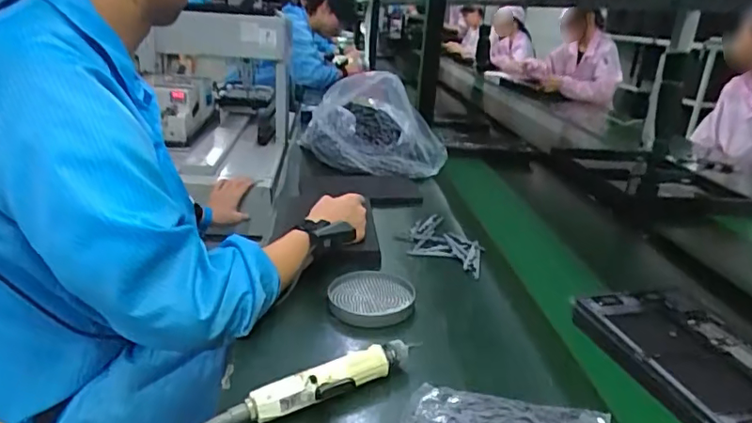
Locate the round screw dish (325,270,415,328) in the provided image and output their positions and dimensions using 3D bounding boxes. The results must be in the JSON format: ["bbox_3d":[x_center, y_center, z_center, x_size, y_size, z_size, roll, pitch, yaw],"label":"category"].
[{"bbox_3d":[-0.007,0.115,0.720,0.110,0.023,0.124,2,22,-5],"label":"round screw dish"}]

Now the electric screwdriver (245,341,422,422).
[{"bbox_3d":[-0.037,0.173,0.549,0.189,0.035,0.048,-12,26,-34],"label":"electric screwdriver"}]

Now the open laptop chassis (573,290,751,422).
[{"bbox_3d":[0.364,0.166,0.617,0.186,0.017,0.254,-3,23,-17],"label":"open laptop chassis"}]

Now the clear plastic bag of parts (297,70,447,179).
[{"bbox_3d":[-0.007,-0.204,1.296,0.270,0.230,0.277,-4,23,-20],"label":"clear plastic bag of parts"}]

